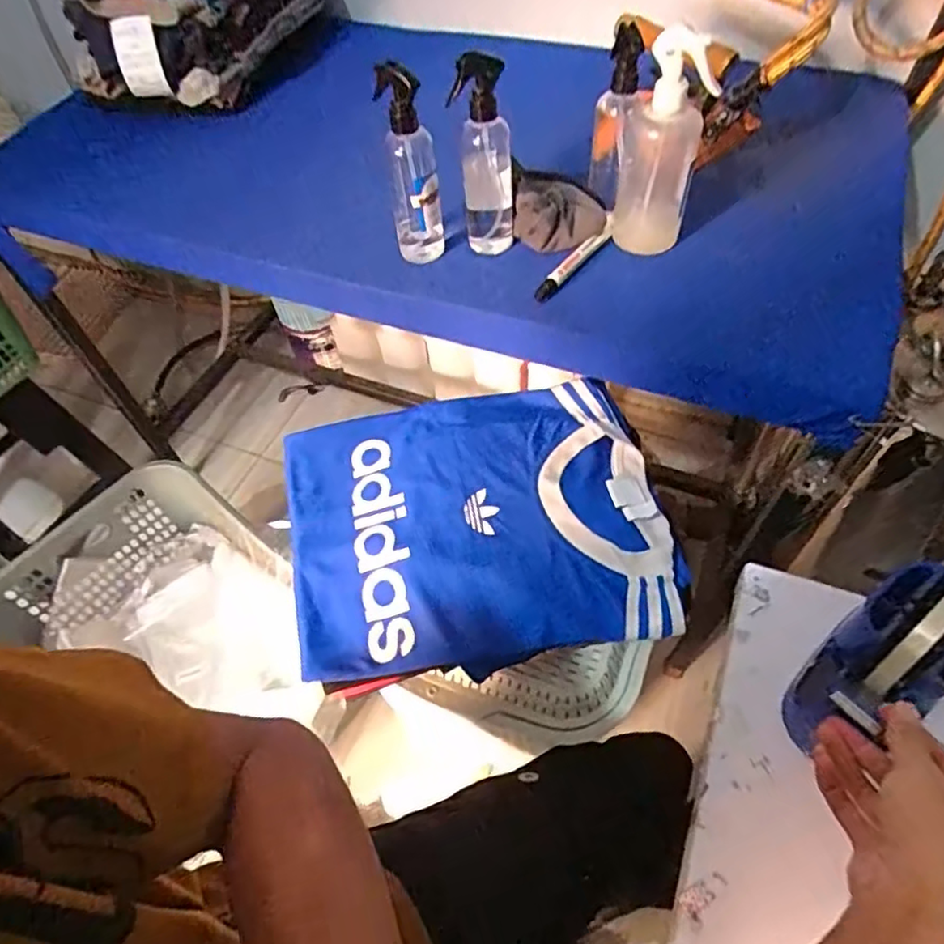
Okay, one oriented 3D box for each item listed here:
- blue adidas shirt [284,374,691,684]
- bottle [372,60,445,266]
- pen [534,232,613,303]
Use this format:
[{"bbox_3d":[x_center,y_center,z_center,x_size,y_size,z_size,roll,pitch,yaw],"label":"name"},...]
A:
[{"bbox_3d":[-0.001,0.044,0.620,0.354,0.057,0.279,-9,54,-3],"label":"blue adidas shirt"},{"bbox_3d":[-0.061,-0.307,0.644,0.051,0.195,0.051,-6,54,0],"label":"bottle"},{"bbox_3d":[0.110,-0.223,0.667,0.016,0.011,0.136,31,62,23],"label":"pen"}]

